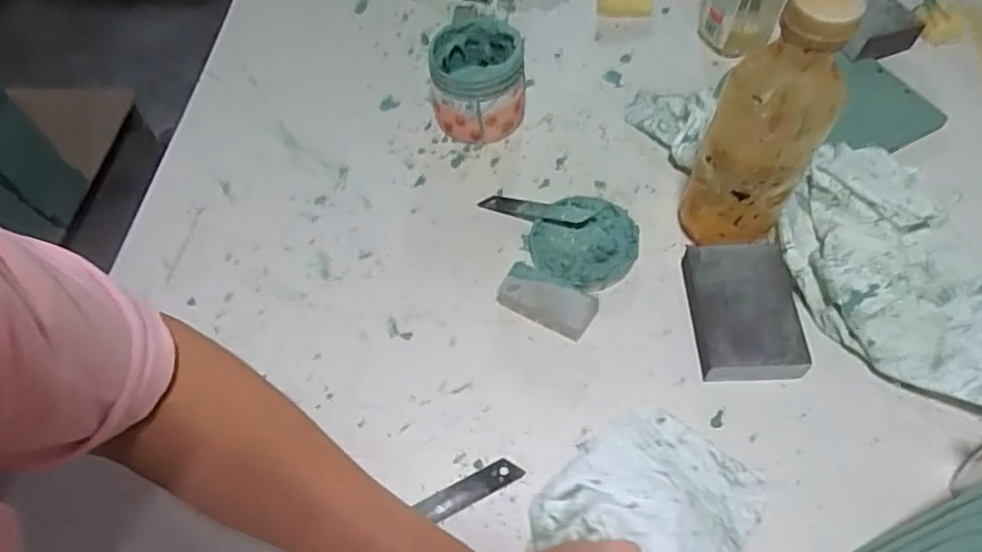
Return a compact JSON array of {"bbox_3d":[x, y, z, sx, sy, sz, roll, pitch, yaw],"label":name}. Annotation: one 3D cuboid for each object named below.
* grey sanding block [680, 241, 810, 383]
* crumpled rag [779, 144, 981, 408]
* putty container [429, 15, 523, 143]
[{"bbox_3d":[0.181,0.026,0.471,0.072,0.030,0.100,0,58,4],"label":"grey sanding block"},{"bbox_3d":[0.316,0.008,0.458,0.235,0.051,0.149,37,67,23],"label":"crumpled rag"},{"bbox_3d":[-0.013,-0.171,0.578,0.081,0.074,0.086,-8,58,-1],"label":"putty container"}]

